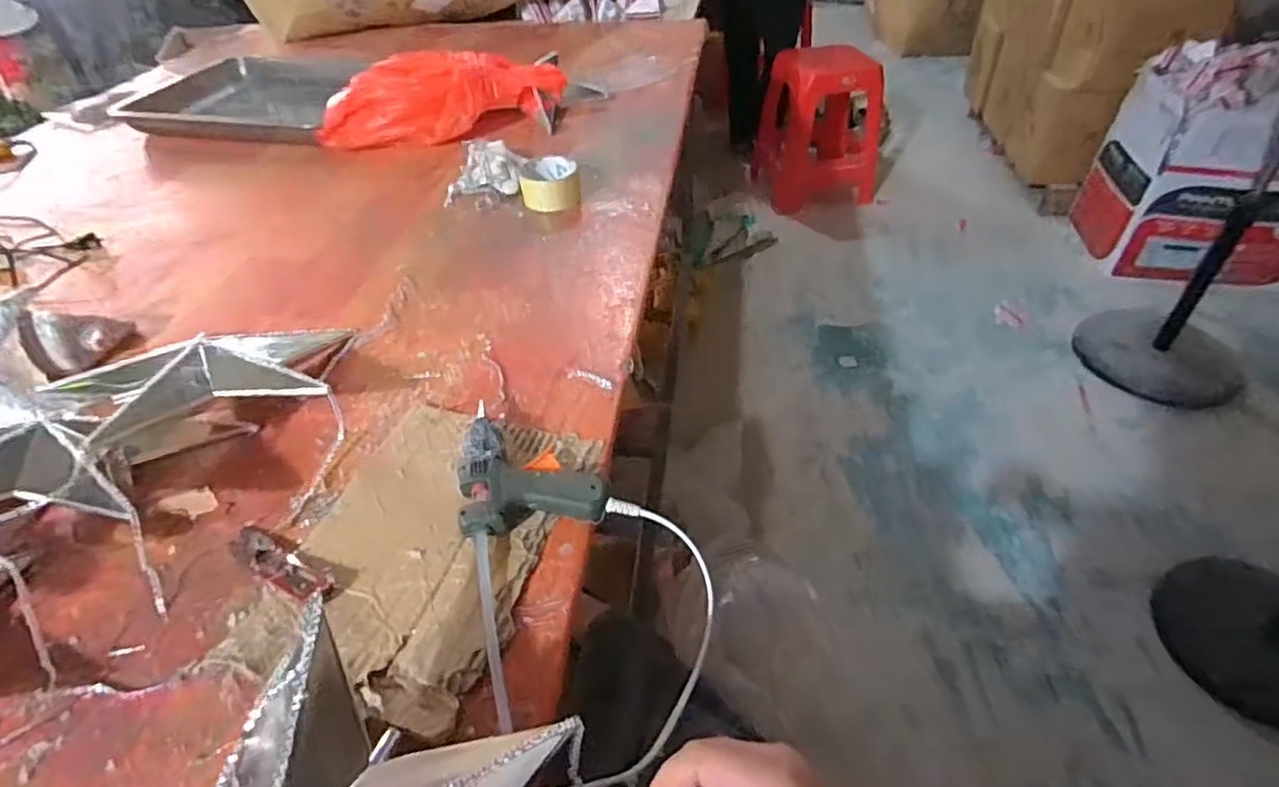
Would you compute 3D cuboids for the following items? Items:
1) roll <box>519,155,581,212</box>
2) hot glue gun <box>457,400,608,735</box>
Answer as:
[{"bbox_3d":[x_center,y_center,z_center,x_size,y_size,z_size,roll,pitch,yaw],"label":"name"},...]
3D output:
[{"bbox_3d":[-0.126,-0.297,0.898,0.080,0.045,0.083,-11,44,-8],"label":"roll"},{"bbox_3d":[-0.076,0.097,0.479,0.107,0.031,0.252,-15,45,-12],"label":"hot glue gun"}]

